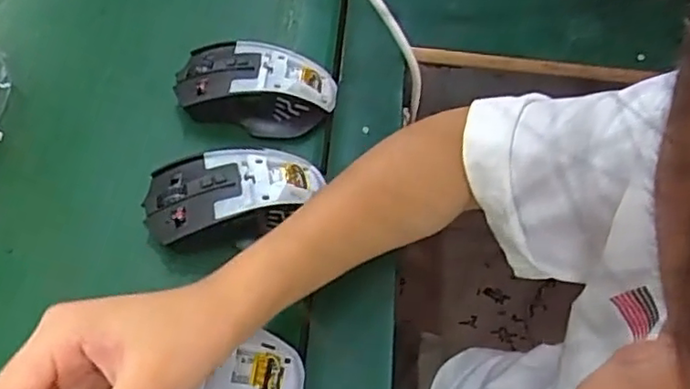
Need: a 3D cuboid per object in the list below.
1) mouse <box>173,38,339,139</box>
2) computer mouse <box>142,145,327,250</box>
[{"bbox_3d":[-0.065,-0.079,0.462,0.109,0.040,0.067,15,60,6],"label":"mouse"},{"bbox_3d":[-0.070,0.002,0.412,0.111,0.043,0.064,-8,60,-7],"label":"computer mouse"}]

